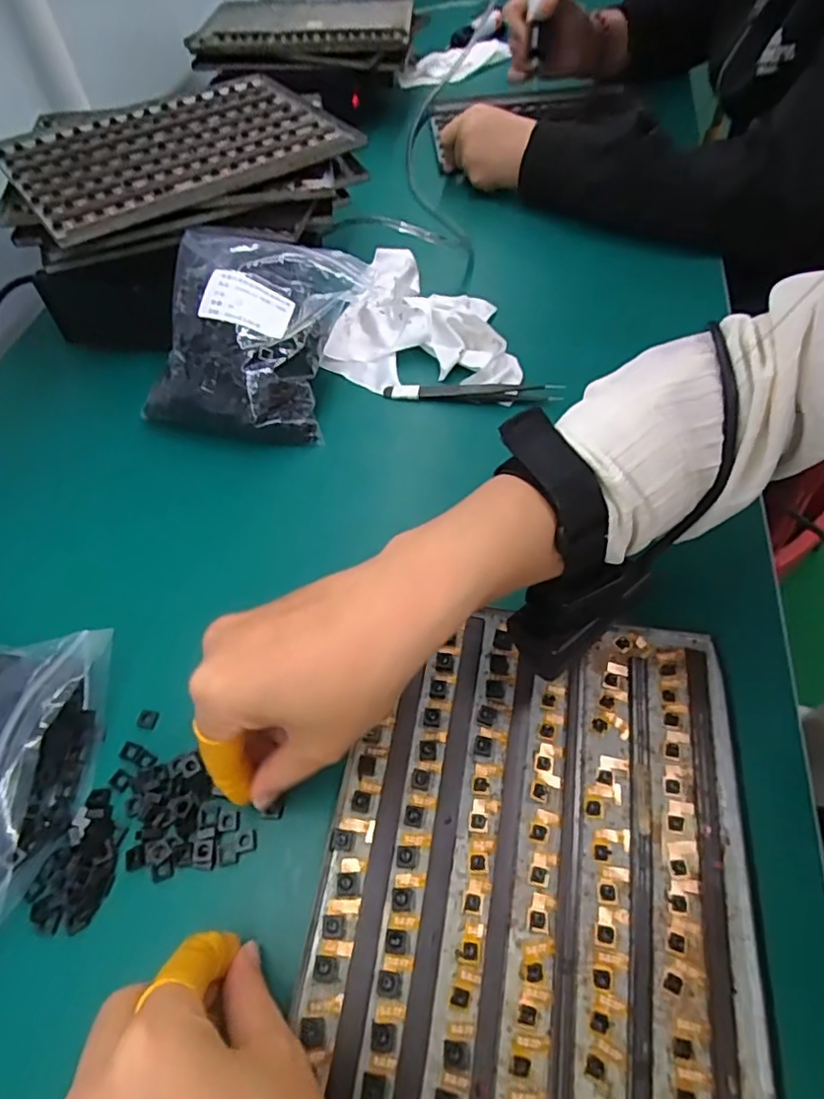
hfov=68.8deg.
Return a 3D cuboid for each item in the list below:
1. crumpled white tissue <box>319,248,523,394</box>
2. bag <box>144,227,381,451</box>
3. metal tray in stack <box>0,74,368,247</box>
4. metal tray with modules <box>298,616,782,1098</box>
[{"bbox_3d":[0.018,-0.197,0.489,0.153,0.034,0.173,10,57,10],"label":"crumpled white tissue"},{"bbox_3d":[-0.115,-0.161,0.440,0.126,0.070,0.150,10,57,10],"label":"bag"},{"bbox_3d":[-0.188,-0.323,0.485,0.243,0.007,0.182,-31,61,-18],"label":"metal tray in stack"},{"bbox_3d":[0.054,0.141,0.264,0.177,0.008,0.241,7,56,7],"label":"metal tray with modules"}]

